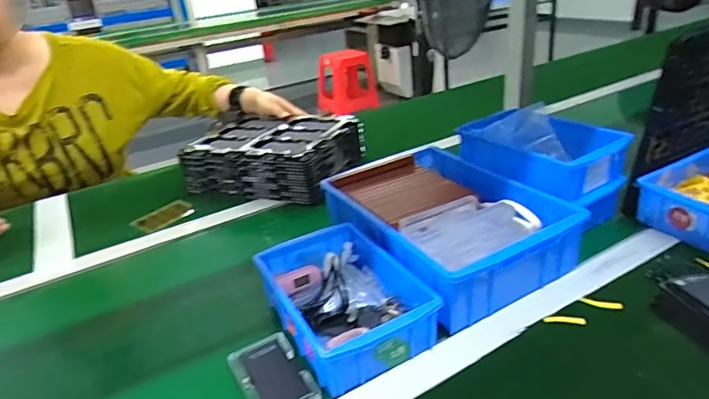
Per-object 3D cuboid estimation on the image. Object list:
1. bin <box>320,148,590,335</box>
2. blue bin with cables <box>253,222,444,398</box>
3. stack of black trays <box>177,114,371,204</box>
[{"bbox_3d":[0.111,0.025,0.660,0.219,0.083,0.321,-18,30,-23],"label":"bin"},{"bbox_3d":[-0.014,0.107,0.543,0.136,0.056,0.202,-19,30,-24],"label":"blue bin with cables"},{"bbox_3d":[-0.157,-0.093,0.949,0.291,0.102,0.233,4,29,19],"label":"stack of black trays"}]

